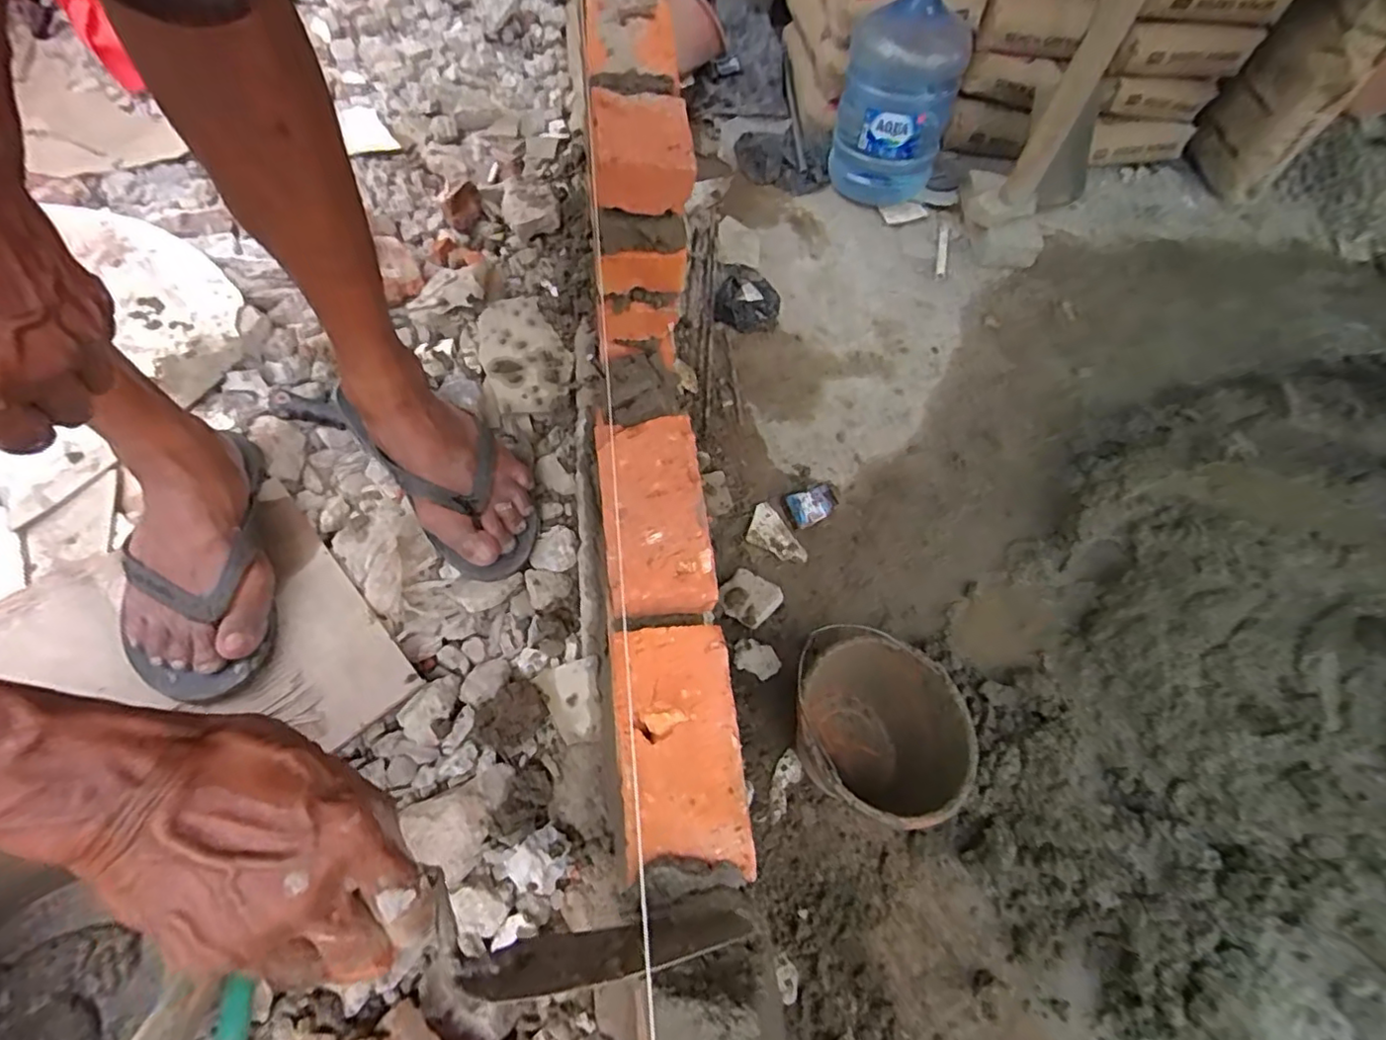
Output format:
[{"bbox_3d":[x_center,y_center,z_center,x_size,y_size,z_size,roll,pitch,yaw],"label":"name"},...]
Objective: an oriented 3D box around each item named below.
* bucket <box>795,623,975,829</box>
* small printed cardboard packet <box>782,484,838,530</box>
[{"bbox_3d":[0.259,0.308,0.896,0.255,0.169,0.234,2,61,-3],"label":"bucket"},{"bbox_3d":[0.224,-0.027,1.161,0.100,0.023,0.071,-18,64,-6],"label":"small printed cardboard packet"}]

